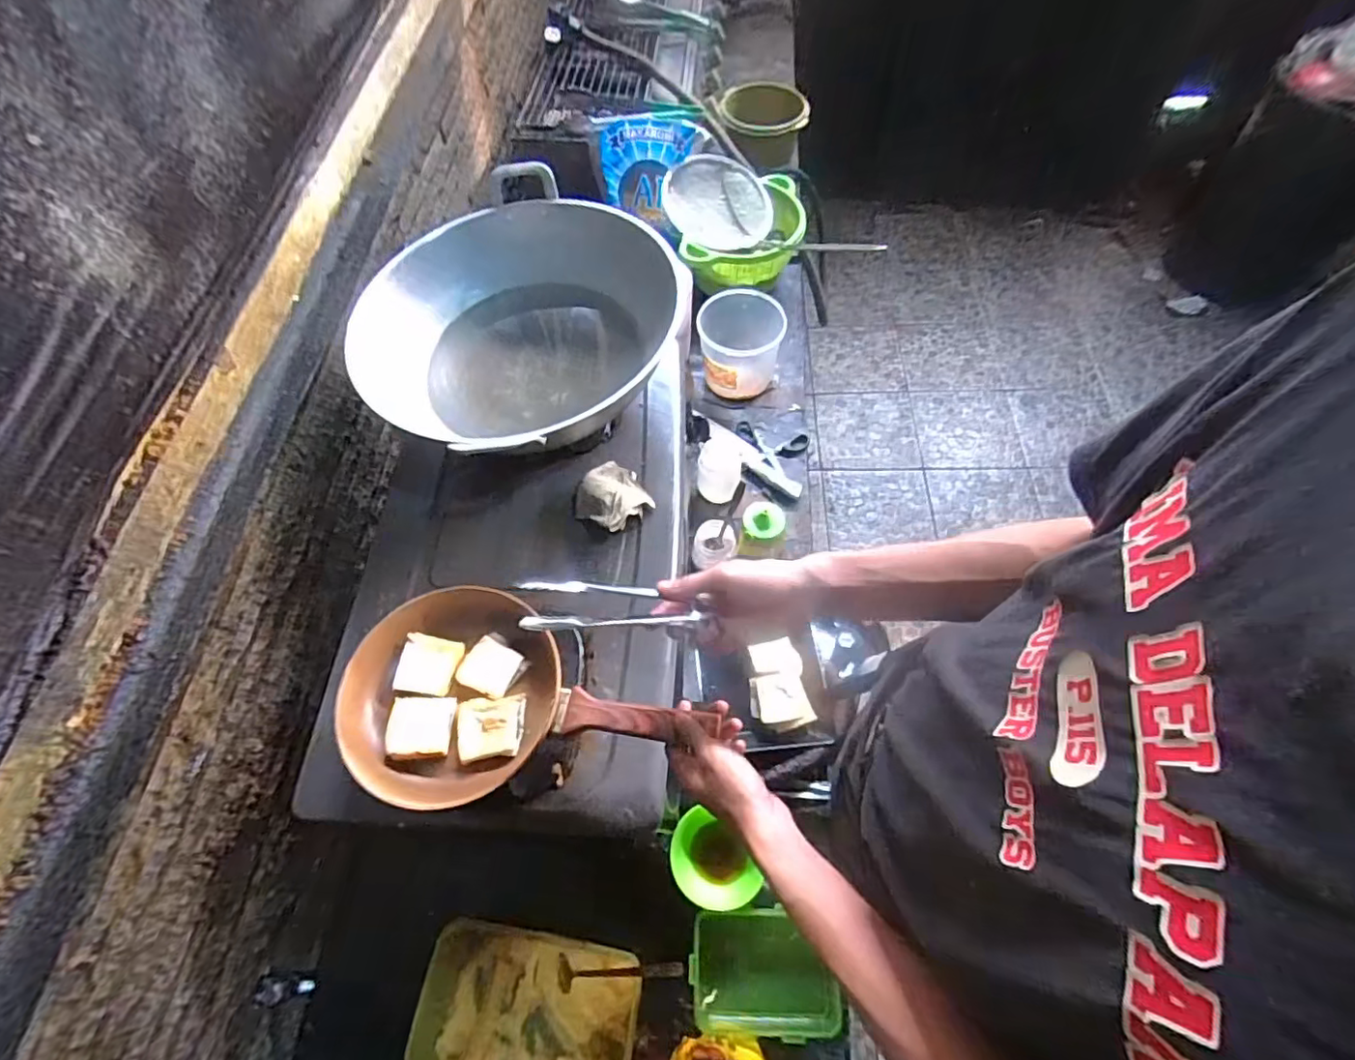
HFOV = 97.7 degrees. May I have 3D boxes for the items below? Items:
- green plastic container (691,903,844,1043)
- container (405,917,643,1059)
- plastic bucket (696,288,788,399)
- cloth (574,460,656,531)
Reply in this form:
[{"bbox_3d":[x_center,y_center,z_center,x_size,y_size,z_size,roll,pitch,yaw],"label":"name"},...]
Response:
[{"bbox_3d":[0.099,0.495,0.668,0.161,0.052,0.114,1,62,4],"label":"green plastic container"},{"bbox_3d":[-0.161,0.524,0.646,0.224,0.084,0.138,7,63,7],"label":"container"},{"bbox_3d":[0.112,-0.327,1.046,0.137,0.133,0.150,4,63,6],"label":"plastic bucket"},{"bbox_3d":[-0.083,-0.047,0.774,0.096,0.053,0.095,34,69,19],"label":"cloth"}]

